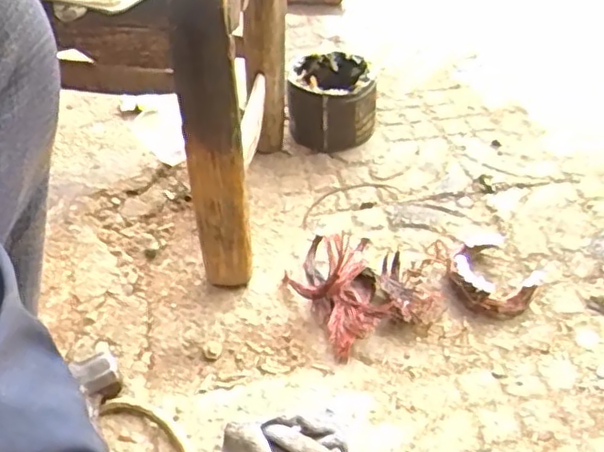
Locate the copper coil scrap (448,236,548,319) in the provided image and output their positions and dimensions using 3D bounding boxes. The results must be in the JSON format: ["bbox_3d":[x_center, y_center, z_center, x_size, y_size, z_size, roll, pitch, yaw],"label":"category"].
[{"bbox_3d":[0.210,0.049,0.689,0.089,0.029,0.103,26,49,27],"label":"copper coil scrap"}]

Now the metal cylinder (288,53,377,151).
[{"bbox_3d":[0.042,-0.176,0.885,0.112,0.093,0.113,-1,42,1],"label":"metal cylinder"}]

